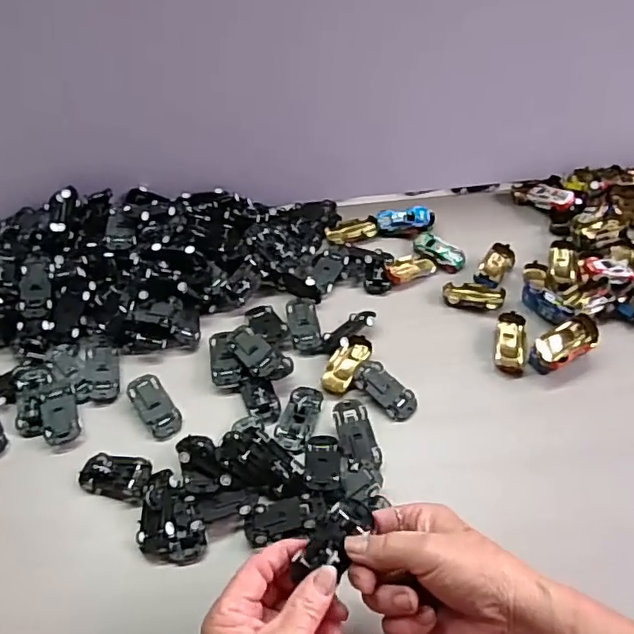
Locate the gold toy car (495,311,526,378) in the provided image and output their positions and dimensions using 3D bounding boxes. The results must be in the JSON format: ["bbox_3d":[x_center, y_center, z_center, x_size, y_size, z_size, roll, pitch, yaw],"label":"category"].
[{"bbox_3d":[0.193,0.027,0.565,0.030,0.016,0.069,7,49,8],"label":"gold toy car"}]

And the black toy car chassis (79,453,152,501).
[{"bbox_3d":[-0.168,0.132,0.478,0.062,0.015,0.032,7,49,8],"label":"black toy car chassis"}]

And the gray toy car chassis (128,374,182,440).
[{"bbox_3d":[-0.149,0.081,0.523,0.029,0.012,0.066,-31,54,-23],"label":"gray toy car chassis"}]

